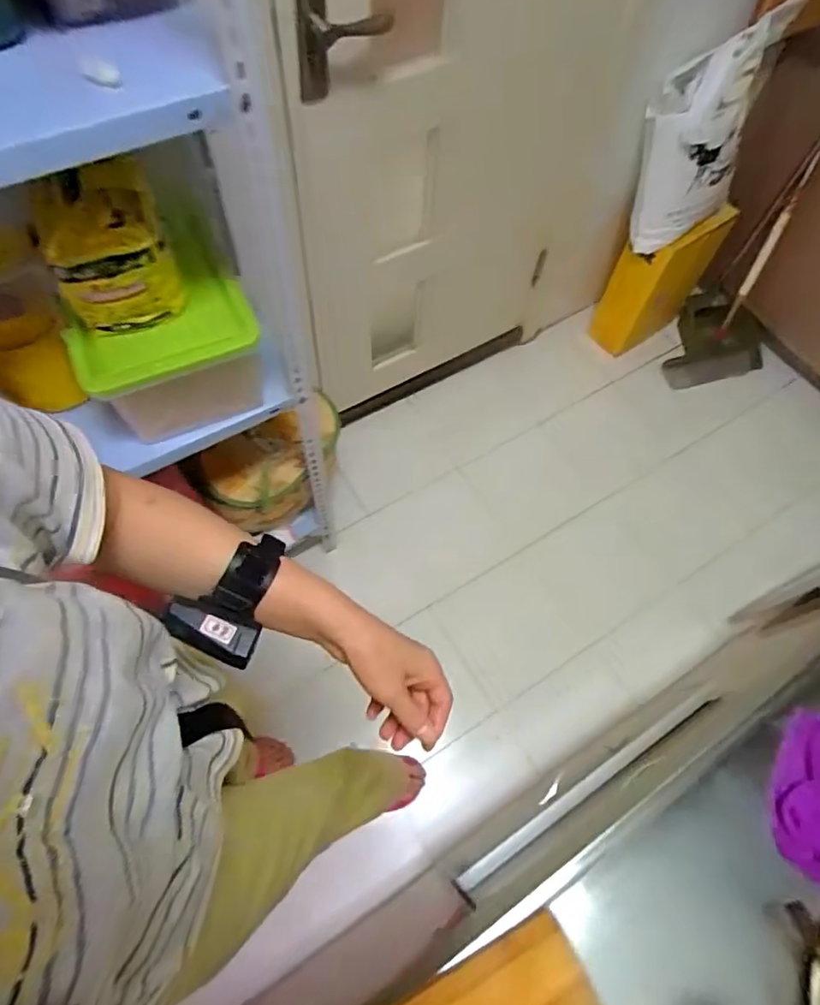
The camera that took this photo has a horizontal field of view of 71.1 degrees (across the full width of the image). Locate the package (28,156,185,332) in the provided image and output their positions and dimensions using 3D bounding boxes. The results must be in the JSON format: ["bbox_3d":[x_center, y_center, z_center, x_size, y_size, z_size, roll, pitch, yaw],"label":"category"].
[{"bbox_3d":[-0.363,-0.292,0.684,0.144,0.165,0.120,-18,67,-12],"label":"package"}]

